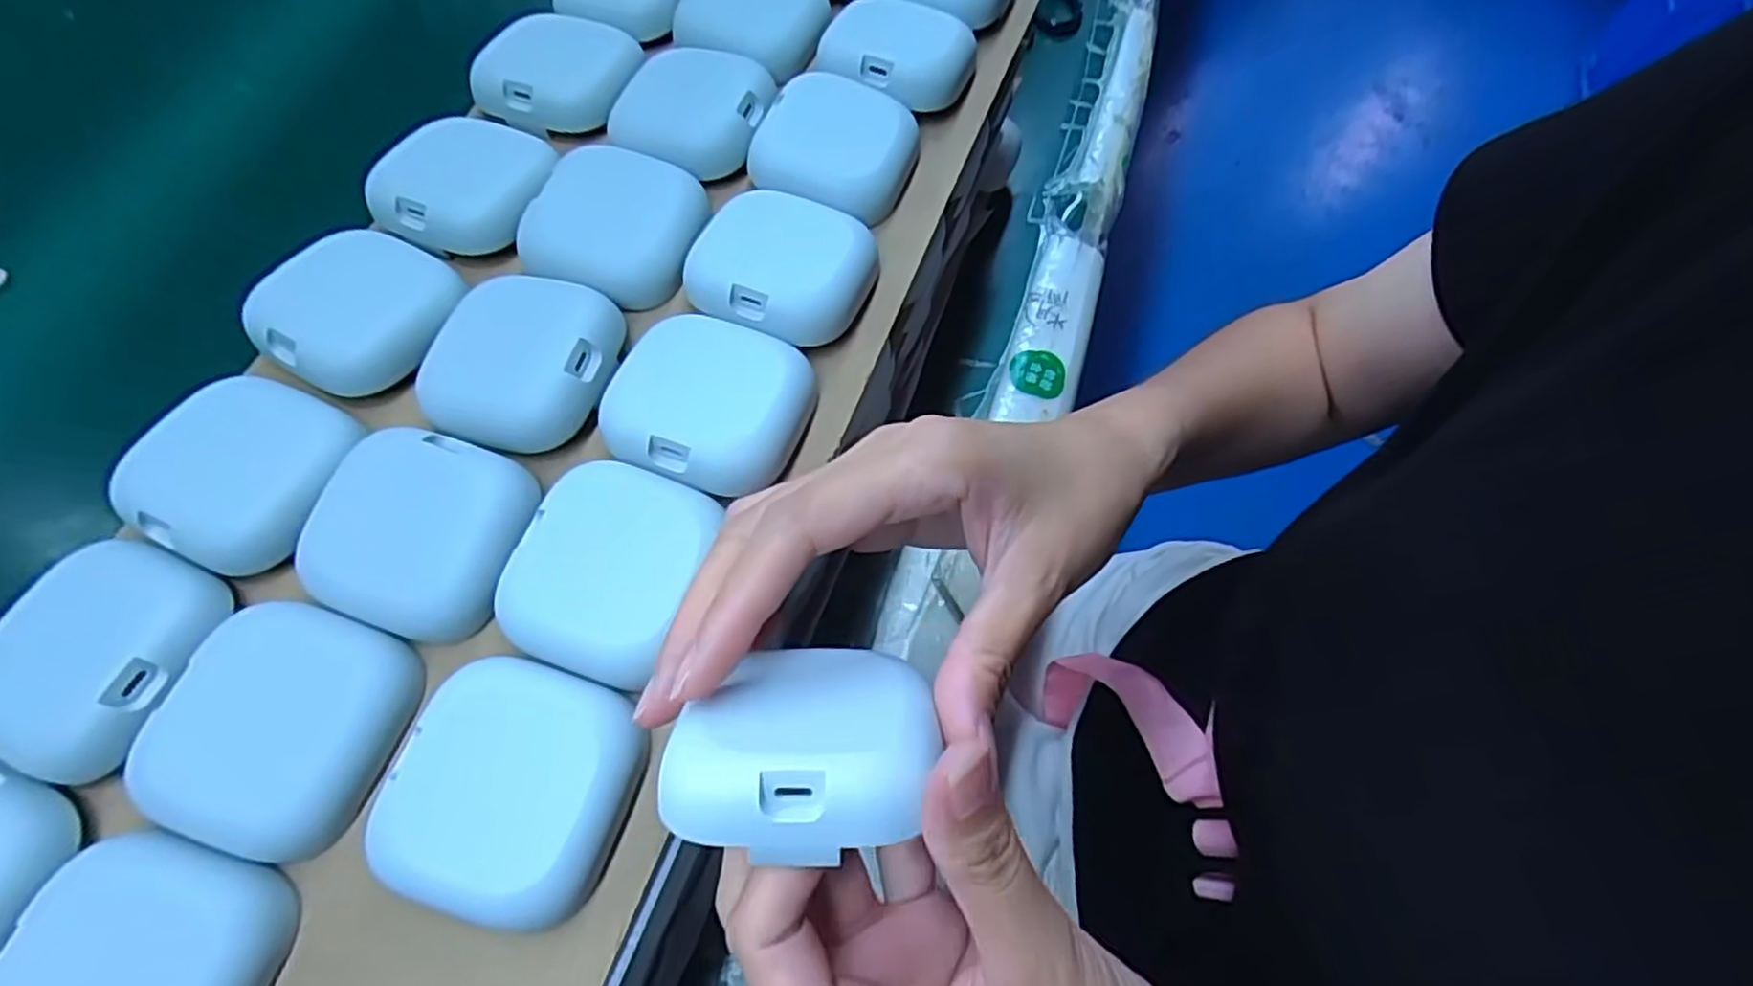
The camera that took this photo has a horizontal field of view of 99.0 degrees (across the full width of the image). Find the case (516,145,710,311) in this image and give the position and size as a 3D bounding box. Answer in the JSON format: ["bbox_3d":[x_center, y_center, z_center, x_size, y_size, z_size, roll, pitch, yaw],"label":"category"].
[{"bbox_3d":[-0.104,-0.107,0.297,0.062,0.017,0.064,15,66,5],"label":"case"}]

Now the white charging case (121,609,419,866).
[{"bbox_3d":[-0.176,0.068,0.221,0.060,0.018,0.066,16,66,5],"label":"white charging case"}]

